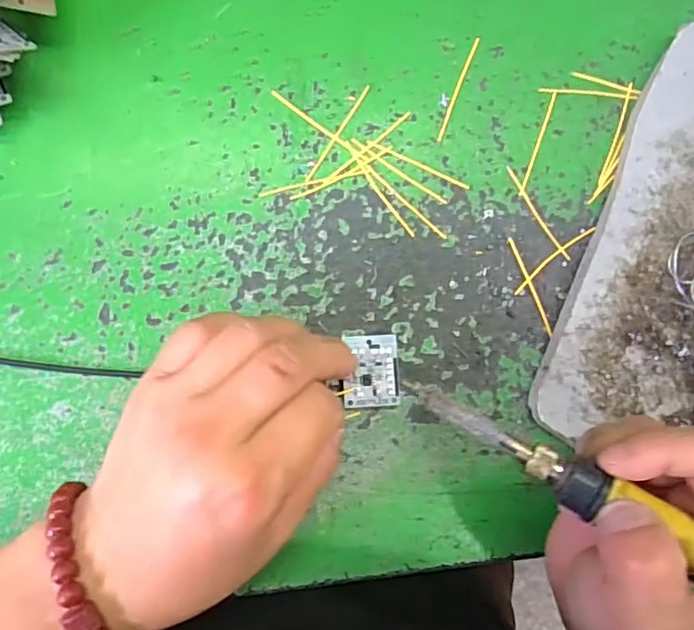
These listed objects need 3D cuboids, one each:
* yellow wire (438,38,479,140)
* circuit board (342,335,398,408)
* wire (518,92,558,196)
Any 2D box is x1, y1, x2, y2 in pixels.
[{"bbox_3d":[0.053,-0.107,0.267,0.004,0.004,0.053,24,86,-7],"label":"yellow wire"},{"bbox_3d":[0.011,0.026,0.258,0.024,0.006,0.032,-1,89,-8],"label":"circuit board"},{"bbox_3d":[0.093,-0.083,0.273,0.004,0.004,0.053,20,87,-7],"label":"wire"}]

